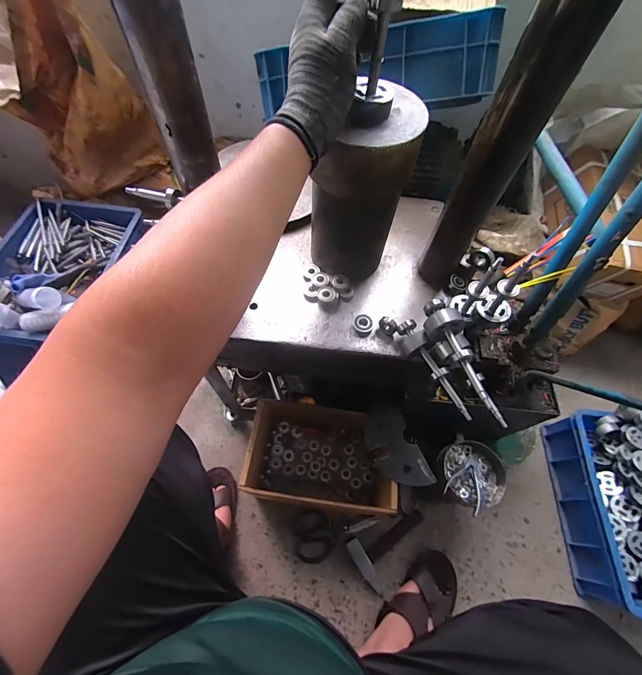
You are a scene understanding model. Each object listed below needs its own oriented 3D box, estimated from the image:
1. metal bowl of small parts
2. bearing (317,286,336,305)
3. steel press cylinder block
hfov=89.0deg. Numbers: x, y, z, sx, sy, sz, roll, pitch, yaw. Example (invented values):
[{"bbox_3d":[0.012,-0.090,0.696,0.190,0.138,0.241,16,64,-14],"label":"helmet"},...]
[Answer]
[{"bbox_3d":[0.316,0.282,0.673,0.115,0.040,0.123,1,61,-2],"label":"metal bowl of small parts"},{"bbox_3d":[0.009,-0.073,0.548,0.029,0.008,0.028,4,61,0],"label":"bearing"},{"bbox_3d":[0.048,-0.195,0.486,0.138,0.250,0.115,8,61,2],"label":"steel press cylinder block"}]

